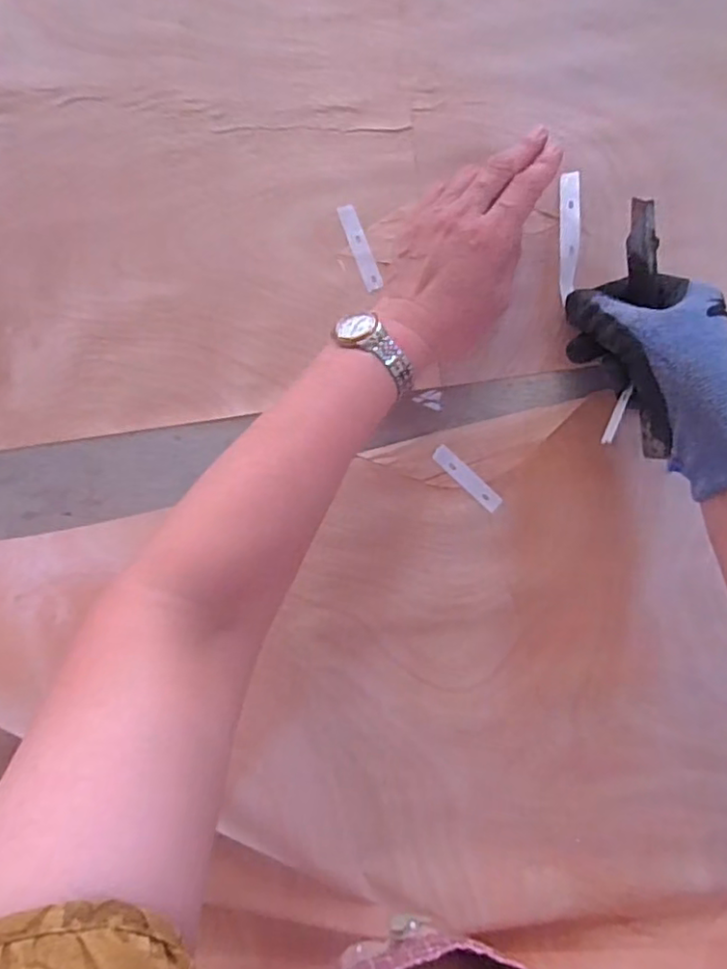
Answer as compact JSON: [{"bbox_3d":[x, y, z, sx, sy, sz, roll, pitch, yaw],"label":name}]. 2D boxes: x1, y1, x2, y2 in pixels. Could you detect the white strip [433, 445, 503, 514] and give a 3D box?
[{"bbox_3d":[0.076,-0.005,0.441,0.061,0.004,0.012,44,96,6],"label":"white strip"}]

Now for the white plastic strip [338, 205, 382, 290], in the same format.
[{"bbox_3d":[-0.003,-0.178,0.452,0.013,0.004,0.069,-21,87,8],"label":"white plastic strip"}]

